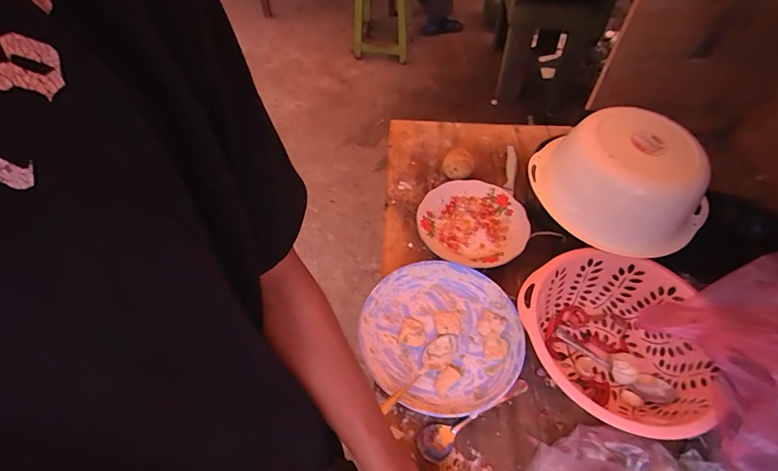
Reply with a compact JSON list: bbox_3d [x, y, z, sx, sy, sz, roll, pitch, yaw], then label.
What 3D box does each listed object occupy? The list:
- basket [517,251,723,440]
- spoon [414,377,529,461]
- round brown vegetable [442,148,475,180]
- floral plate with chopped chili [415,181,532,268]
[{"bbox_3d":[0.291,0.144,0.560,0.221,0.085,0.237,-1,52,1],"label":"basket"},{"bbox_3d":[0.111,0.227,0.536,0.171,0.018,0.041,-25,55,-17],"label":"spoon"},{"bbox_3d":[0.132,-0.131,0.798,0.060,0.045,0.073,20,55,16],"label":"round brown vegetable"},{"bbox_3d":[0.141,-0.019,0.718,0.180,0.029,0.171,-1,52,1],"label":"floral plate with chopped chili"}]

